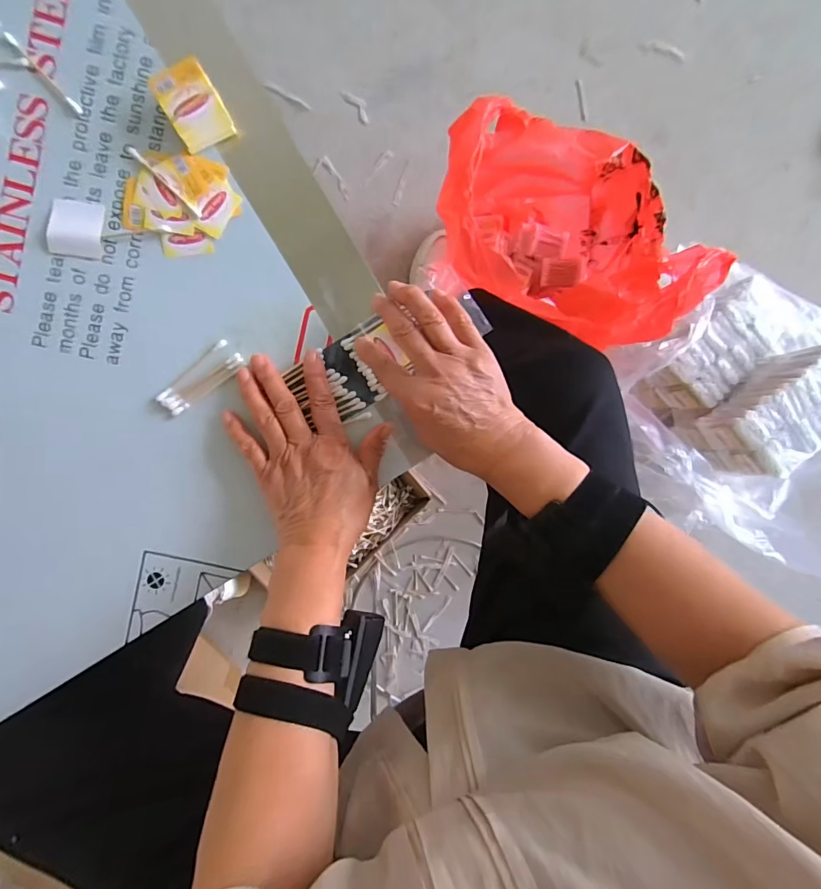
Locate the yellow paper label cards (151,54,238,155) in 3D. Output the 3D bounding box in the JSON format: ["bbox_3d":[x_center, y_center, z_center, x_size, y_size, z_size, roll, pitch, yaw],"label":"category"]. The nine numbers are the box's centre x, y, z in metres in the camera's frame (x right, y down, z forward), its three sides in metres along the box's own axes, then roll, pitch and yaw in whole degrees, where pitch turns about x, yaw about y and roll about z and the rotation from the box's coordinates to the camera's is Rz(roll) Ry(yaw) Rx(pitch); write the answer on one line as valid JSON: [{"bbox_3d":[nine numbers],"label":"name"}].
[{"bbox_3d":[-0.167,-0.259,0.338,0.040,0.024,0.052,-32,96,-2],"label":"yellow paper label cards"}]

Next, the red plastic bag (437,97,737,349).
[{"bbox_3d":[0.226,-0.298,0.691,0.381,0.302,0.282,4,94,-4],"label":"red plastic bag"}]

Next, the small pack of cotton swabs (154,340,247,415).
[{"bbox_3d":[-0.174,-0.054,0.363,0.073,0.005,0.026,-43,96,-1],"label":"small pack of cotton swabs"}]

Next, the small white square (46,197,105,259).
[{"bbox_3d":[-0.266,-0.171,0.348,0.040,0.004,0.043,8,93,-5],"label":"small white square"}]

